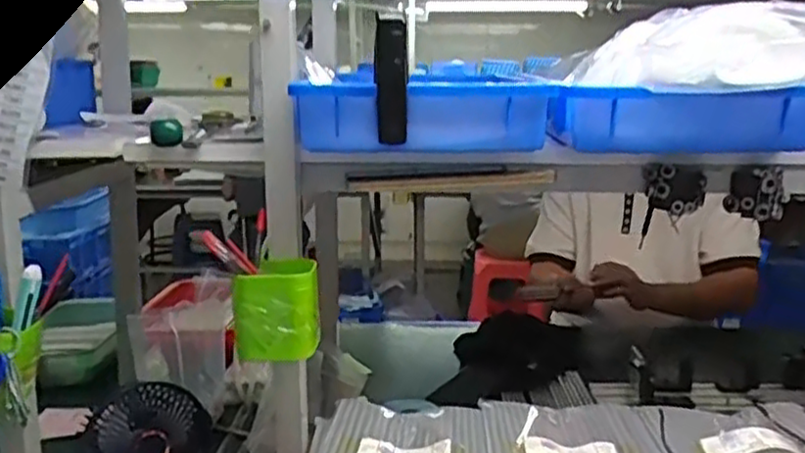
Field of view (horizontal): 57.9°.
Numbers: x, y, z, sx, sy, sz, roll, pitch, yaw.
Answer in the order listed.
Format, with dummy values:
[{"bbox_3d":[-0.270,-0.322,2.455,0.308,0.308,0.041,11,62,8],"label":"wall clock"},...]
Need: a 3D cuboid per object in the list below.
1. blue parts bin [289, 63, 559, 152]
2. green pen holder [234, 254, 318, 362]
[{"bbox_3d":[0.018,-0.104,0.666,0.230,0.073,0.099,-2,11,-5],"label":"blue parts bin"},{"bbox_3d":[-0.118,0.079,0.696,0.078,0.081,0.072,-2,11,-8],"label":"green pen holder"}]

